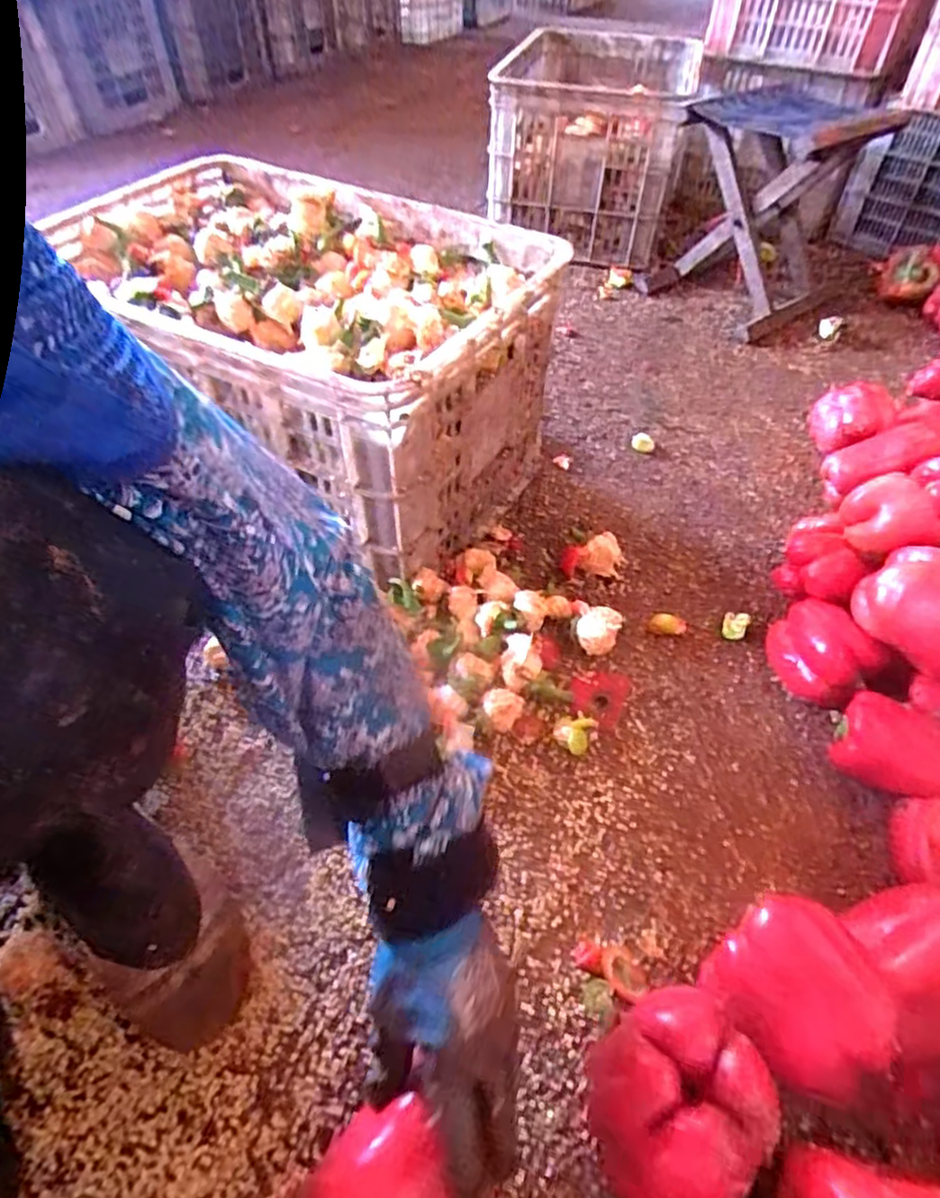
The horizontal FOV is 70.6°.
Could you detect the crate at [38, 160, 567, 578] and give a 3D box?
[{"bbox_3d":[-0.194,-0.278,0.808,0.531,0.287,0.353,24,53,20],"label":"crate"}]

